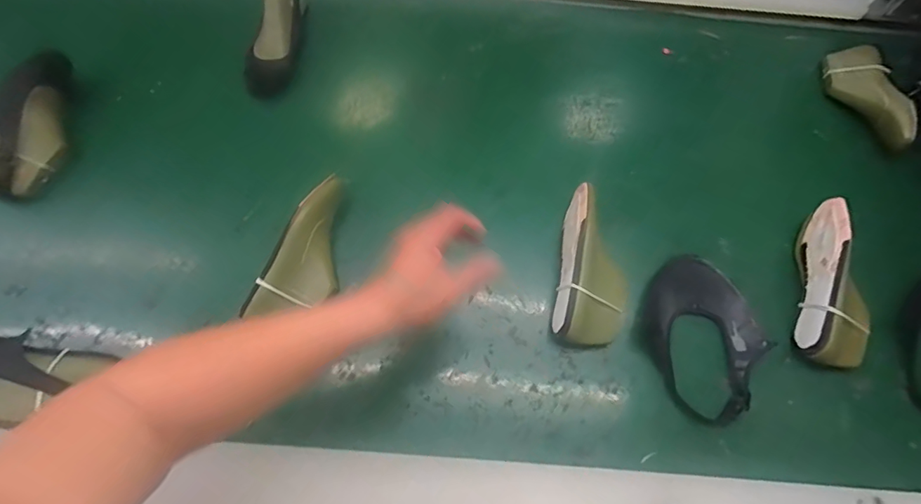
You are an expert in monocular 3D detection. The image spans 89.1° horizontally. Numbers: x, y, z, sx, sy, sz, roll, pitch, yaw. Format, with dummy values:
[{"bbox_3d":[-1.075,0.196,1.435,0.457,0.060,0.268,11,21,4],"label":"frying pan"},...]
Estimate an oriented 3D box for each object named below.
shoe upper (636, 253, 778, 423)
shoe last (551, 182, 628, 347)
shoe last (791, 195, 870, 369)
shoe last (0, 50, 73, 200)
[{"bbox_3d":[0.342,0.118,0.664,0.153,0.033,0.224,-15,68,-9],"label":"shoe upper"},{"bbox_3d":[0.192,0.021,0.669,0.098,0.079,0.223,11,66,2],"label":"shoe last"},{"bbox_3d":[0.546,0.048,0.670,0.093,0.093,0.229,17,67,4],"label":"shoe last"},{"bbox_3d":[-0.660,-0.199,0.707,0.106,0.068,0.235,12,81,4],"label":"shoe last"}]

